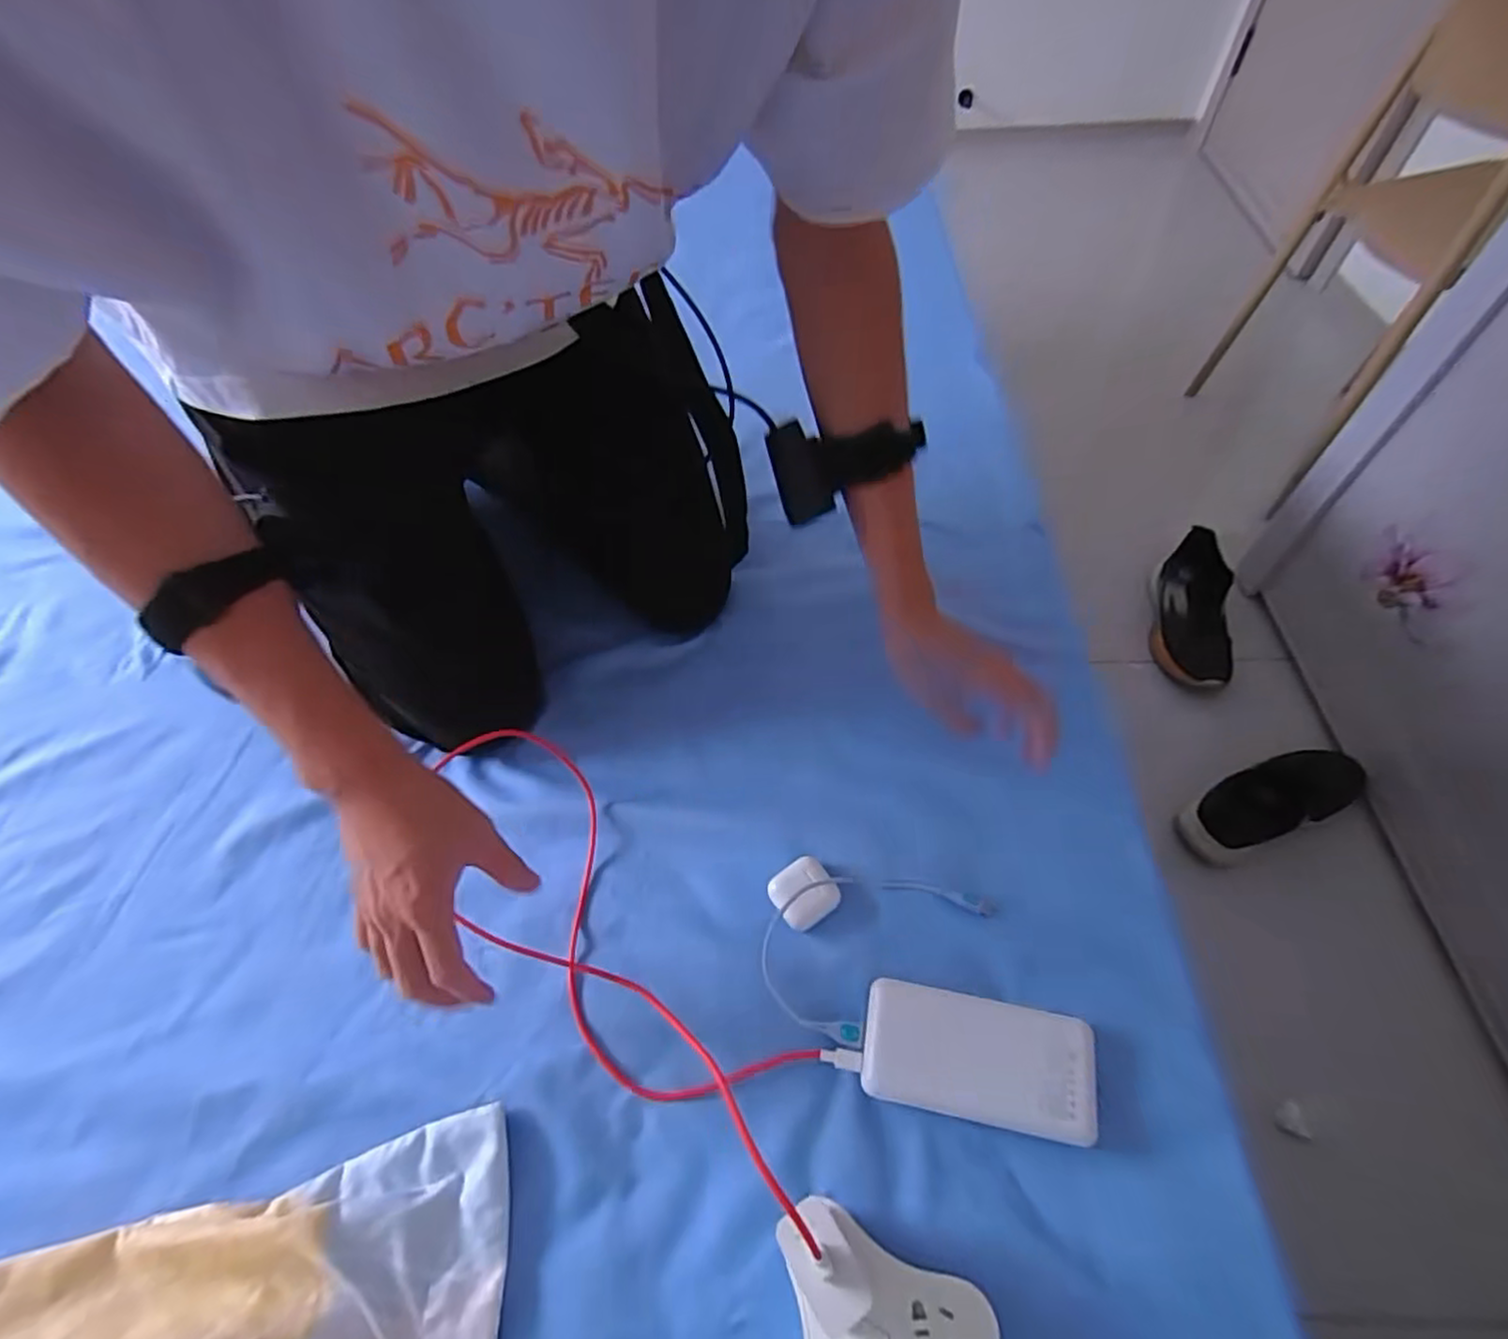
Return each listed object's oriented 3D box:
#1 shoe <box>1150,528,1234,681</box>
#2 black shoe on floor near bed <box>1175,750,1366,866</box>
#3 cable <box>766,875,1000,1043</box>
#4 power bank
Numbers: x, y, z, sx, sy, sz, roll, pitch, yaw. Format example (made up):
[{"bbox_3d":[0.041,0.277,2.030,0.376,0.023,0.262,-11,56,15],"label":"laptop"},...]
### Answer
[{"bbox_3d":[0.715,-0.101,1.124,0.097,0.090,0.269,6,76,5],"label":"shoe"},{"bbox_3d":[0.725,0.185,0.965,0.285,0.106,0.100,-21,57,-11],"label":"black shoe on floor near bed"},{"bbox_3d":[0.079,0.182,0.485,0.157,0.011,0.098,-34,61,-21],"label":"cable"},{"bbox_3d":[0.139,0.243,0.433,0.135,0.024,0.071,10,55,8],"label":"power bank"}]

